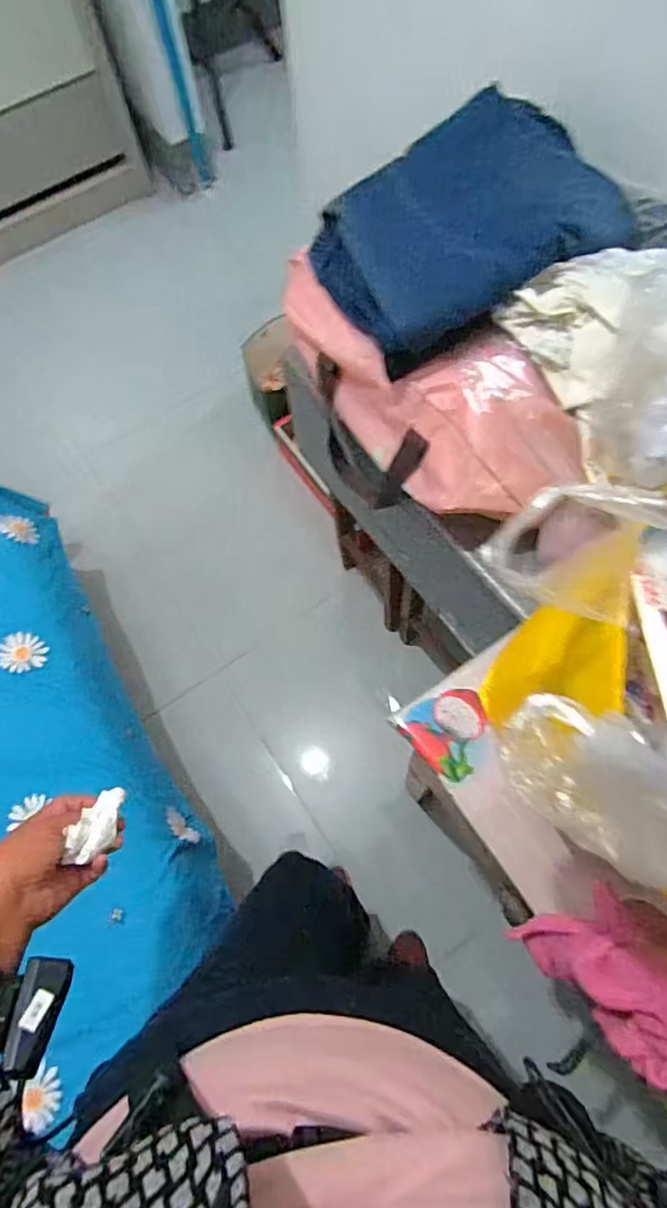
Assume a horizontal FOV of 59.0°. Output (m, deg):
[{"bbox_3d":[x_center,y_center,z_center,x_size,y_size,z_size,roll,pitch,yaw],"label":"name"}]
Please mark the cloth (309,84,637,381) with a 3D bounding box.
[{"bbox_3d":[0.146,-0.444,0.679,0.313,0.100,0.283,-28,76,6],"label":"cloth"}]

